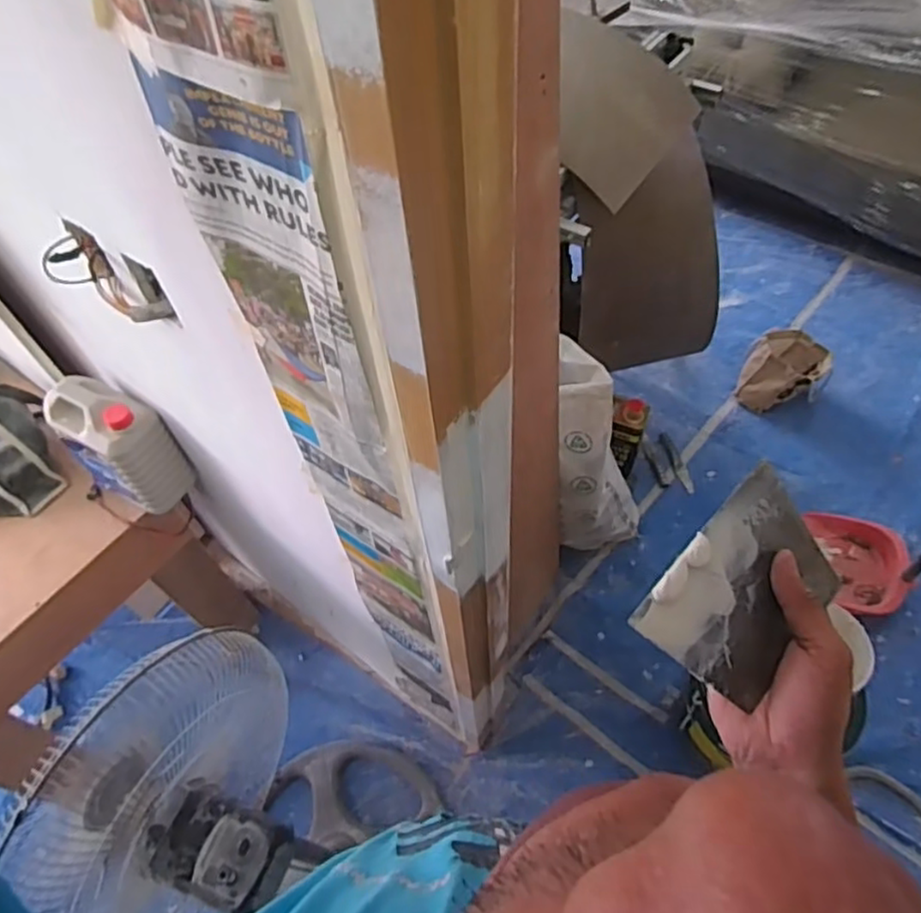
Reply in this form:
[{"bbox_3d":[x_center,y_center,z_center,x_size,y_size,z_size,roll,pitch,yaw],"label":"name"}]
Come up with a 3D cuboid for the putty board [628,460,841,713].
[{"bbox_3d":[0.179,0.085,0.417,0.138,0.006,0.095,-41,96,-20],"label":"putty board"}]

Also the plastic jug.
[{"bbox_3d":[-0.604,-0.020,1.177,0.158,0.232,0.132,29,62,22],"label":"plastic jug"}]

